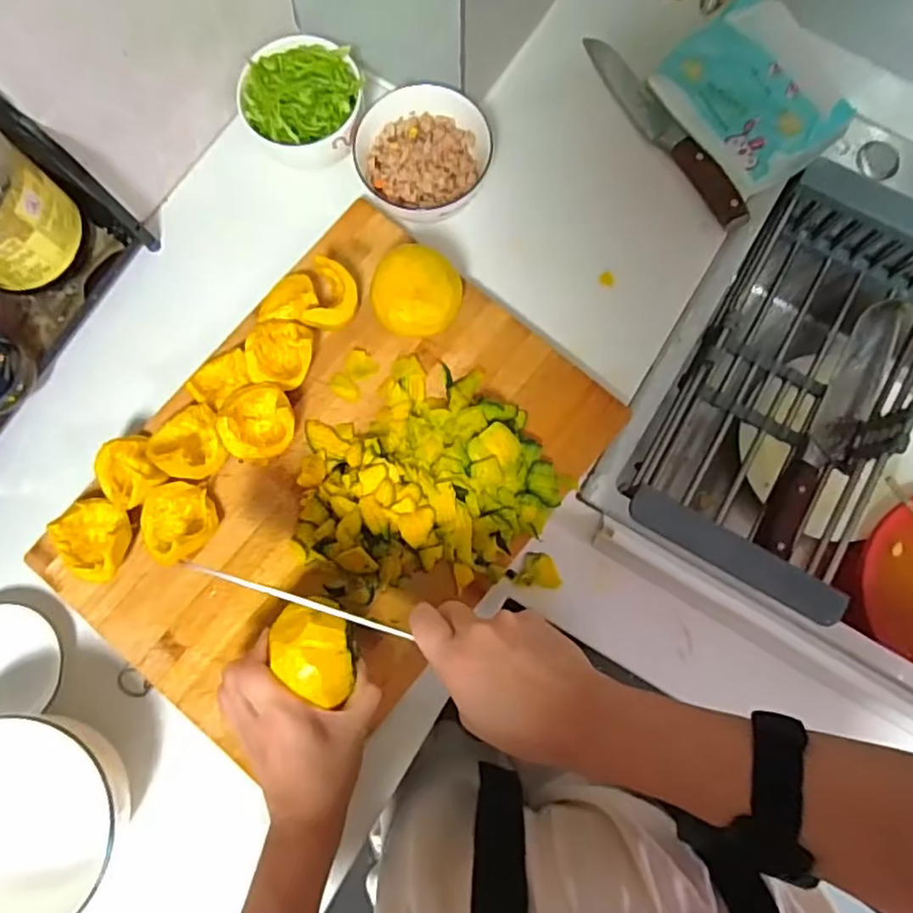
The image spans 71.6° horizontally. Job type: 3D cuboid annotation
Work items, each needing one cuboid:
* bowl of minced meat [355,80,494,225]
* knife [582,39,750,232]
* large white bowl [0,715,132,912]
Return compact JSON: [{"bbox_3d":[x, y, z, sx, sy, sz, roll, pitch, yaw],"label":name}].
[{"bbox_3d":[-0.031,-0.259,0.552,0.111,0.042,0.122,13,81,3],"label":"bowl of minced meat"},{"bbox_3d":[0.188,-0.296,0.570,0.030,0.017,0.222,-33,82,-5],"label":"knife"},{"bbox_3d":[-0.312,0.268,0.455,0.133,0.061,0.147,-2,81,0],"label":"large white bowl"}]

